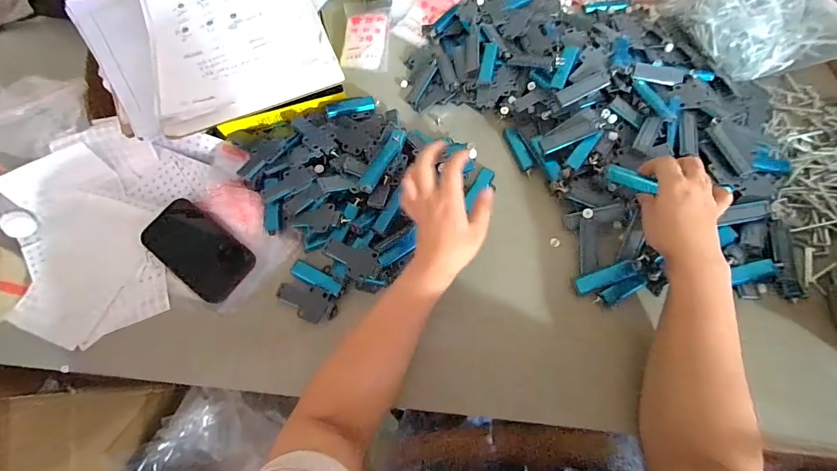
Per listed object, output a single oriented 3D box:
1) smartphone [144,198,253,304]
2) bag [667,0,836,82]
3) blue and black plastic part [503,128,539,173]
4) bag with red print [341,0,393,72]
[{"bbox_3d":[-0.302,0.017,0.496,0.160,0.014,0.082,34,74,16],"label":"smartphone"},{"bbox_3d":[0.503,-0.309,0.533,0.119,0.089,0.256,-42,72,-13],"label":"bag"},{"bbox_3d":[0.150,-0.130,0.539,0.027,0.013,0.079,-16,68,-3],"label":"blue and black plastic part"},{"bbox_3d":[-0.091,-0.357,0.638,0.081,0.018,0.151,1,68,4],"label":"bag with red print"}]

